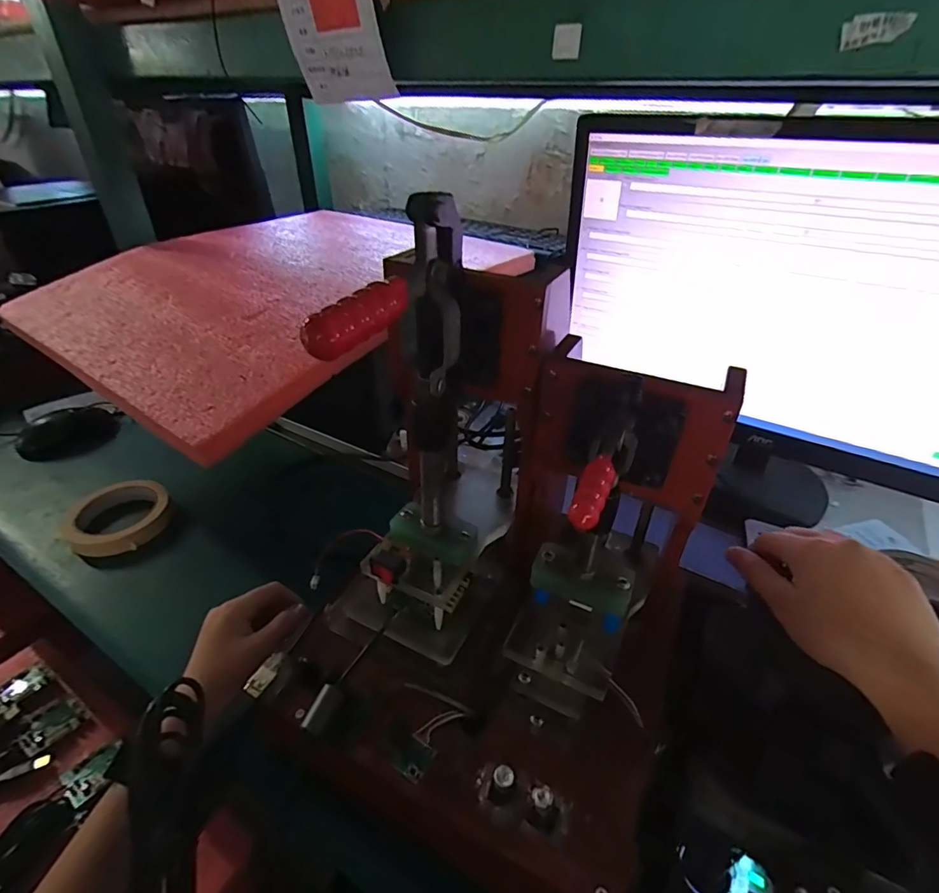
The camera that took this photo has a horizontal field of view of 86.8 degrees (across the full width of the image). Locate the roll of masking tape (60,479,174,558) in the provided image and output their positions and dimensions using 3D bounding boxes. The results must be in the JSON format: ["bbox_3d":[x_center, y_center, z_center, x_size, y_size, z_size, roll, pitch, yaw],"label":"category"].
[{"bbox_3d":[-0.391,0.078,0.554,0.100,0.025,0.100,0,35,0],"label":"roll of masking tape"}]

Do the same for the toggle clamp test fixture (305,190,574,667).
[{"bbox_3d":[-0.025,-0.003,0.315,0.154,0.270,0.094,-27,44,-33],"label":"toggle clamp test fixture"}]

